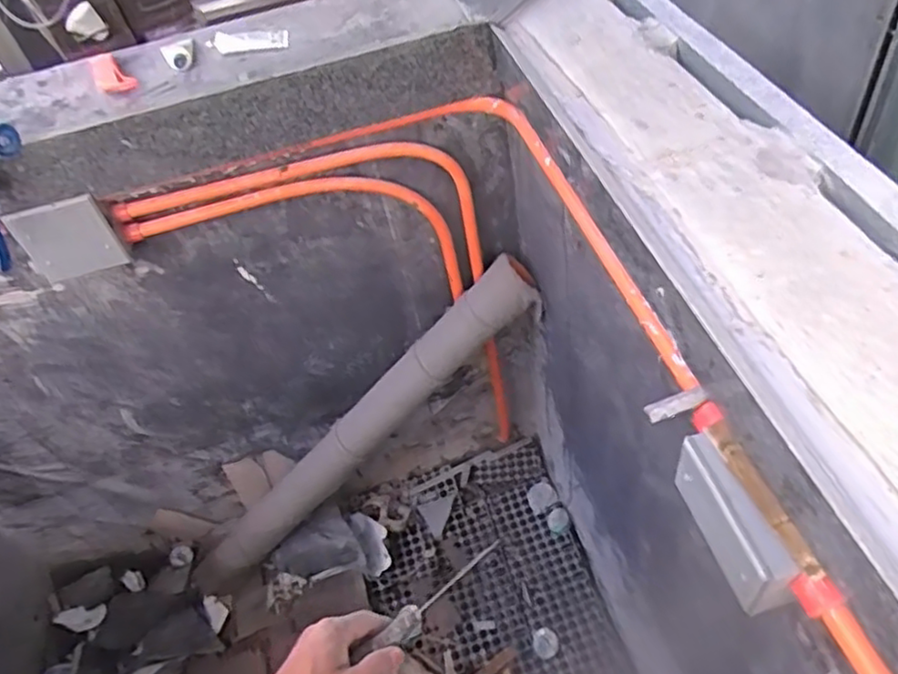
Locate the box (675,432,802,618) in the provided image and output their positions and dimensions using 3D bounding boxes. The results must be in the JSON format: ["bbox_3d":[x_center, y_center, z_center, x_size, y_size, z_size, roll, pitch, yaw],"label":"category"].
[{"bbox_3d":[0.208,0.136,0.504,0.032,0.062,0.122,-18,49,-5],"label":"box"}]

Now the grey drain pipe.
[{"bbox_3d":[-0.210,0.226,1.372,1.027,0.092,0.093,-45,45,24],"label":"grey drain pipe"}]

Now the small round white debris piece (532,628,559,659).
[{"bbox_3d":[0.198,0.628,1.384,0.051,0.006,0.059,-7,48,1],"label":"small round white debris piece"}]

